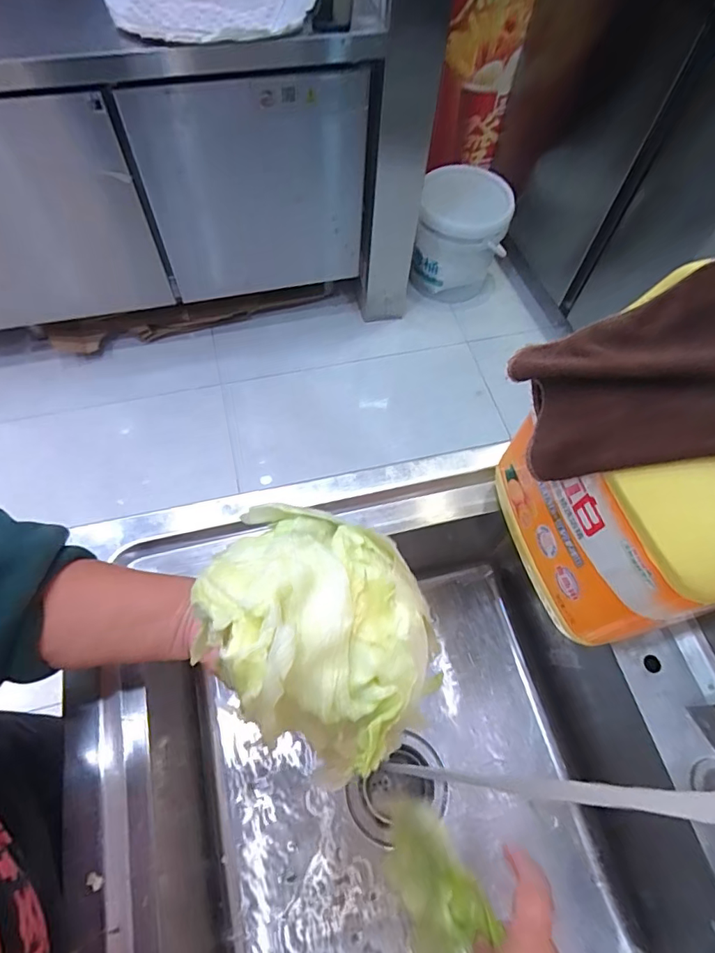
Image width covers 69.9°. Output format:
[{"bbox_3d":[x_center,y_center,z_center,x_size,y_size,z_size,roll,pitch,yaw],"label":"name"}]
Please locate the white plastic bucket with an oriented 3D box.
[{"bbox_3d":[0.322,-0.762,1.635,0.274,0.307,0.256,1,63,-2],"label":"white plastic bucket"}]

